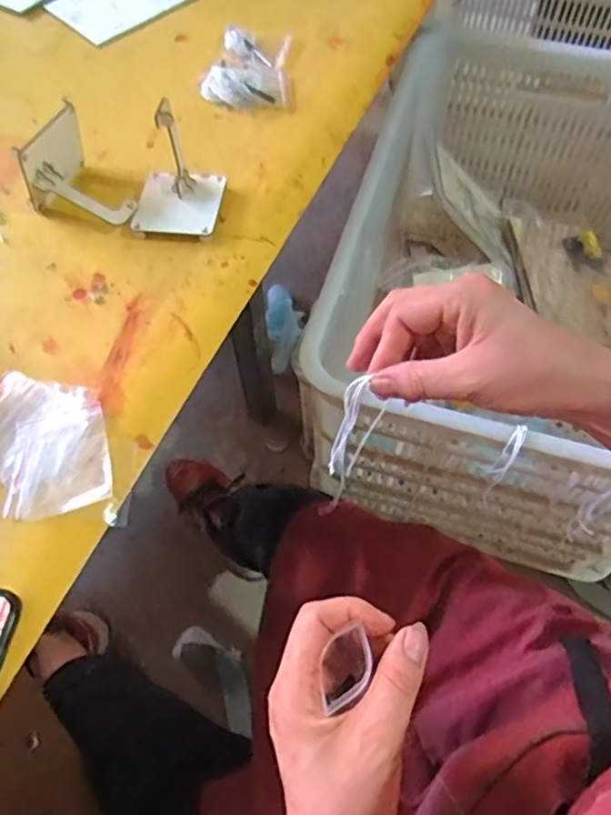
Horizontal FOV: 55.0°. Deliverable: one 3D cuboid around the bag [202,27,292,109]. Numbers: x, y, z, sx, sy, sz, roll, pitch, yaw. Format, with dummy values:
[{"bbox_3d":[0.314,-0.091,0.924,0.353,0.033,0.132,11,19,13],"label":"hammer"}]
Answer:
[{"bbox_3d":[-0.060,-0.367,0.629,0.088,0.018,0.127,0,61,2],"label":"bag"}]

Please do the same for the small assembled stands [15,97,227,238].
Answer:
[{"bbox_3d":[-0.157,-0.209,0.524,0.169,0.058,0.098,10,62,7],"label":"small assembled stands"}]

